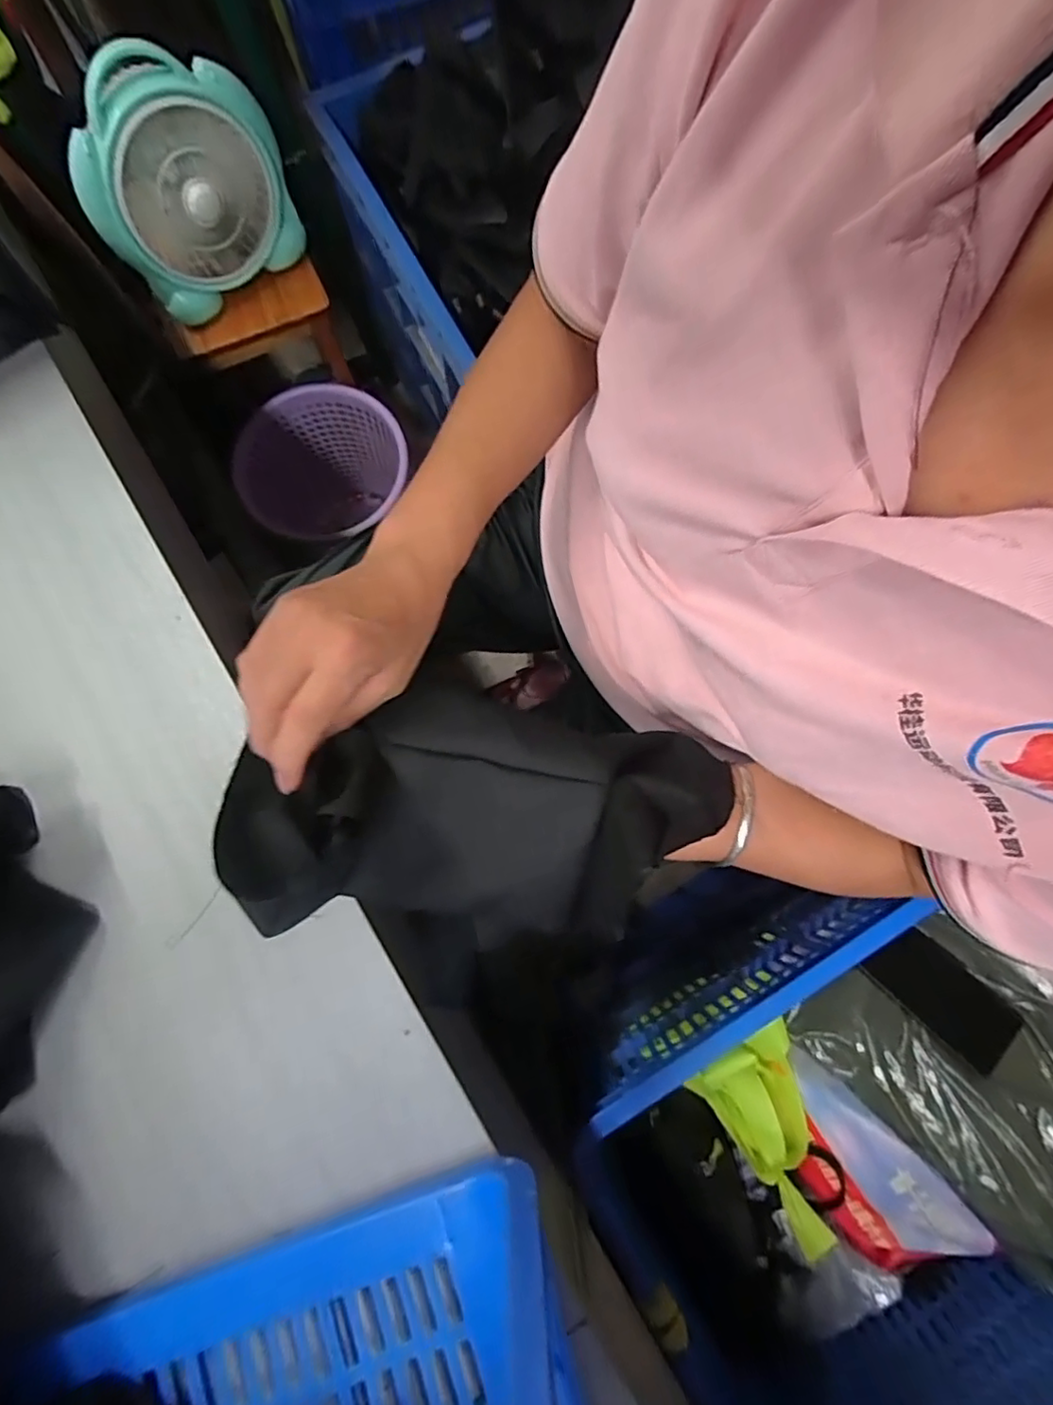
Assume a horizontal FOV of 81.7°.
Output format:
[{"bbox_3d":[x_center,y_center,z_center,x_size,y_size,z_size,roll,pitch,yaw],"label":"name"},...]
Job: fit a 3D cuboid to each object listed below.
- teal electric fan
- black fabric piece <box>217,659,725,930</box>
[{"bbox_3d":[-0.410,-0.623,0.752,0.233,0.219,0.084,-23,80,-5],"label":"teal electric fan"},{"bbox_3d":[-0.037,0.056,0.336,0.269,0.056,0.130,-4,79,5],"label":"black fabric piece"}]

